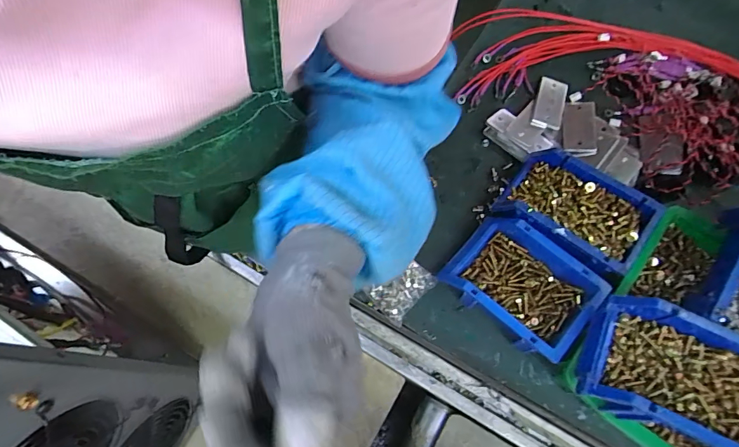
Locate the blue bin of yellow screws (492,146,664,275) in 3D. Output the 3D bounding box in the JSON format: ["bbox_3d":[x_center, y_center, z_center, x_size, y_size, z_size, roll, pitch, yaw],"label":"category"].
[{"bbox_3d":[0.246,-0.013,0.513,0.160,0.065,0.114,34,74,15],"label":"blue bin of yellow screws"}]

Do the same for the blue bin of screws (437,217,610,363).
[{"bbox_3d":[0.171,0.071,0.492,0.149,0.079,0.110,40,76,16],"label":"blue bin of screws"}]

